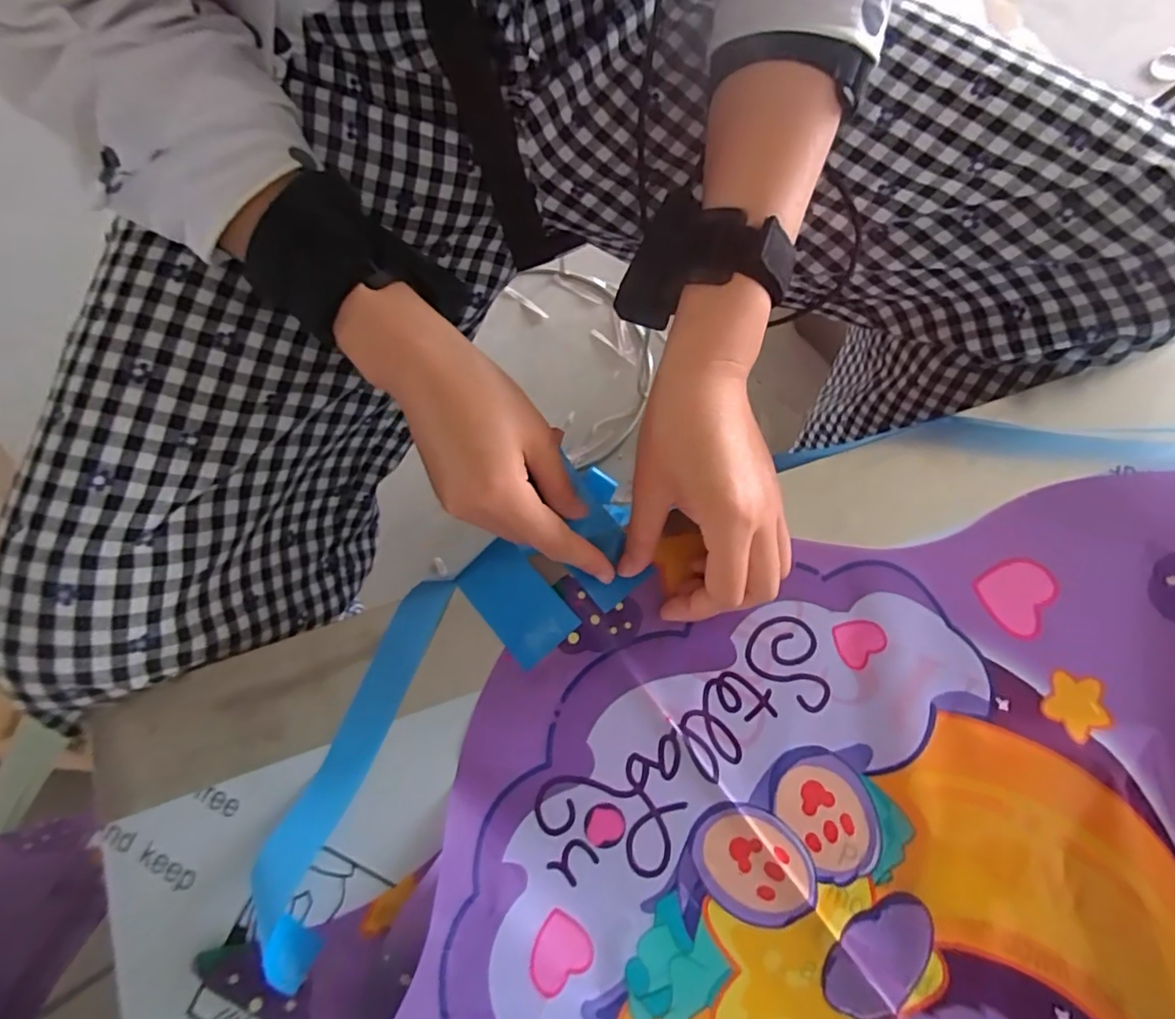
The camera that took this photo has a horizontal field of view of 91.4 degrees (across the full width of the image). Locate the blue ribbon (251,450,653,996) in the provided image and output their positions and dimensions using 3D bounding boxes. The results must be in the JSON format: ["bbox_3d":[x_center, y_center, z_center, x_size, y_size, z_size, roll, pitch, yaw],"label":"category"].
[{"bbox_3d":[-0.079,0.096,0.315,0.094,0.020,0.295,38,76,9],"label":"blue ribbon"}]

